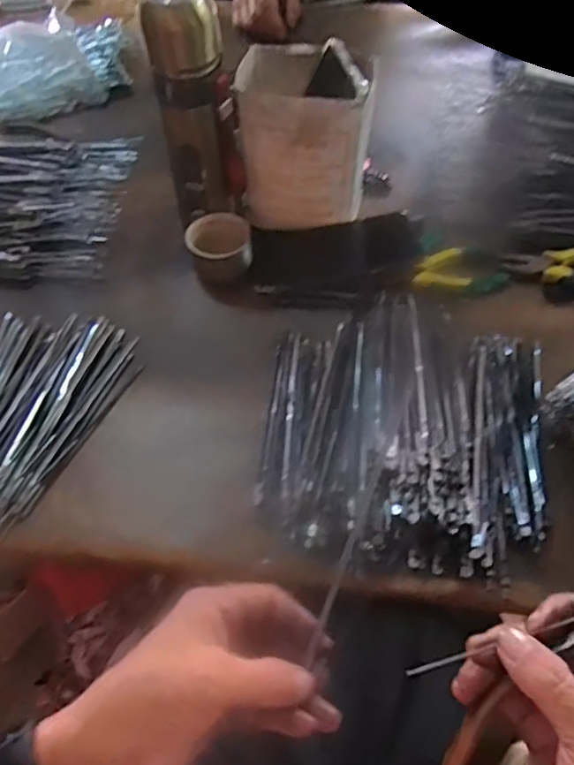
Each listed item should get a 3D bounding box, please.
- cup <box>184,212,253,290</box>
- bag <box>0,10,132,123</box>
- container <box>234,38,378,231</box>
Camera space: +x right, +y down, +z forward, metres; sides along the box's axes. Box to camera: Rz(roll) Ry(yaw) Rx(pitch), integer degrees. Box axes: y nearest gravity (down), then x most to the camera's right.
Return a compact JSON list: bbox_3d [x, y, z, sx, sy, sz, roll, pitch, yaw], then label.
[{"bbox_3d":[-0.067,-0.135,0.598,0.061,0.042,0.064,0,58,1],"label":"cup"},{"bbox_3d":[-0.307,-0.420,0.778,0.220,0.058,0.120,-28,61,-16],"label":"bag"},{"bbox_3d":[0.020,-0.242,0.585,0.116,0.140,0.098,7,58,5],"label":"container"}]

